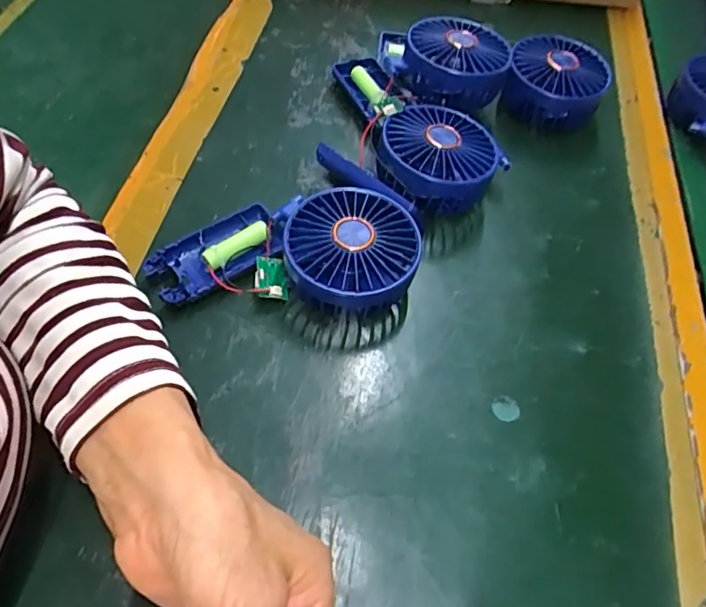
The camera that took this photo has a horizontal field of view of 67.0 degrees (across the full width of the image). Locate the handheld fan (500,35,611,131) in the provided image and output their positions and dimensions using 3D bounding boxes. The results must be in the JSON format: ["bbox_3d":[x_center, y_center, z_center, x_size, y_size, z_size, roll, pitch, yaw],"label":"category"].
[{"bbox_3d":[0.176,-0.192,0.468,0.083,0.046,0.085,18,58,7],"label":"handheld fan"}]

